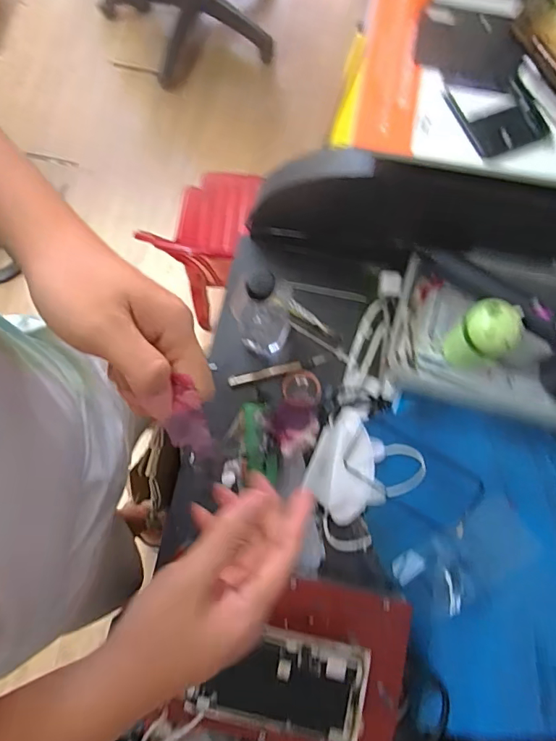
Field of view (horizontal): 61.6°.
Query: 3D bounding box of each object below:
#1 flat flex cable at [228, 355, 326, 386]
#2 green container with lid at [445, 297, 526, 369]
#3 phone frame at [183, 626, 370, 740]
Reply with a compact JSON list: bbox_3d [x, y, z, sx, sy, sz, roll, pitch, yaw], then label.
[{"bbox_3d":[-0.001,0.000,0.616,0.130,0.005,0.013,-13,80,-4],"label":"flat flex cable"},{"bbox_3d":[0.213,-0.035,0.490,0.049,0.091,0.061,-27,81,-6],"label":"green container with lid"},{"bbox_3d":[0.003,0.285,0.428,0.151,0.010,0.078,12,79,1],"label":"phone frame"}]

